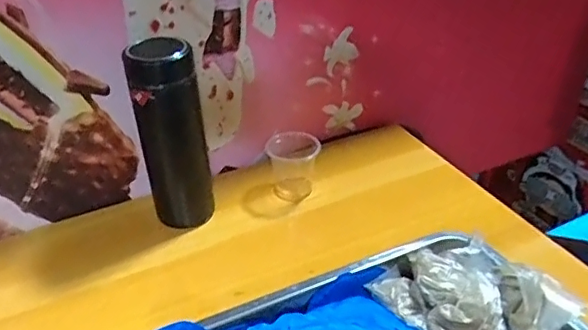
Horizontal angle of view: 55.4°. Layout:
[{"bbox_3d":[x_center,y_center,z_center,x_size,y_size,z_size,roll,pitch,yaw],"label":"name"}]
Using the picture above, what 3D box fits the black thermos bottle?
[{"bbox_3d":[-0.138,-0.032,0.639,0.075,0.203,0.070,-12,36,-16],"label":"black thermos bottle"}]

